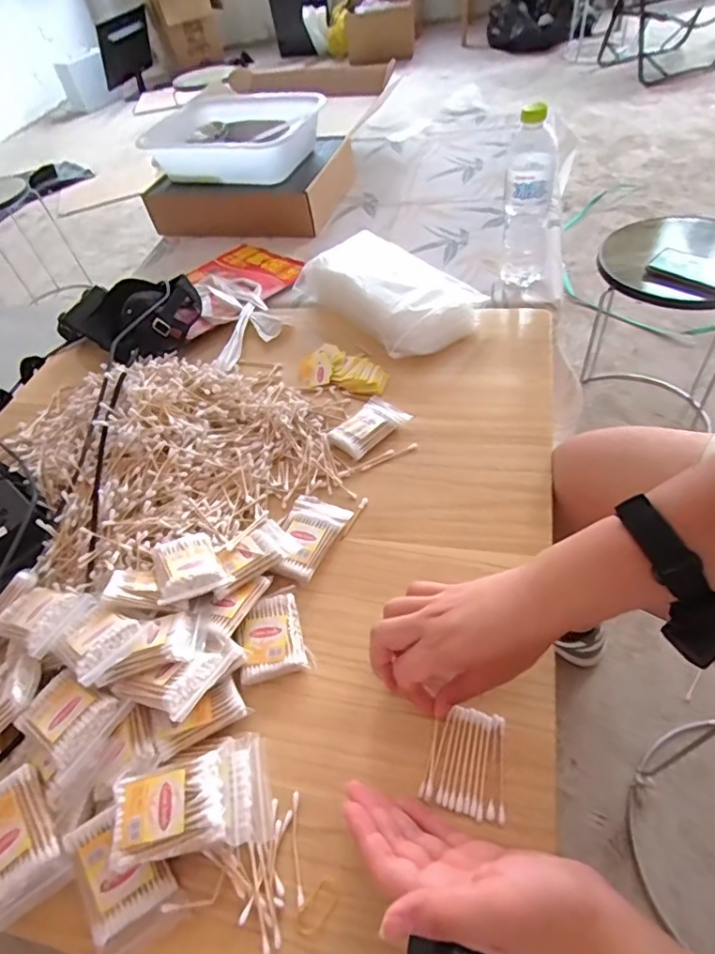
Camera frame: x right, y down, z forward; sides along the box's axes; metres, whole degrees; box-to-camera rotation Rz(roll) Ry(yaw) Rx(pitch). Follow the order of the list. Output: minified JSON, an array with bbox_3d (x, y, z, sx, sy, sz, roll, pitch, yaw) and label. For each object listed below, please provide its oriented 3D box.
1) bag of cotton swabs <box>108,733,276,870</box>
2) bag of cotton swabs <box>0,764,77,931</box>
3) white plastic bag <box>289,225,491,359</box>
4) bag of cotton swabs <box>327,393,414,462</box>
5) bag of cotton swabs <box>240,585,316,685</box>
[{"bbox_3d":[-0.121,0.234,0.384,0.103,0.032,0.071,-19,50,-5],"label":"bag of cotton swabs"},{"bbox_3d":[-0.252,0.267,0.387,0.062,0.010,0.088,-32,66,-13],"label":"bag of cotton swabs"},{"bbox_3d":[0.049,-0.277,0.795,0.165,0.093,0.263,-34,52,-19],"label":"white plastic bag"},{"bbox_3d":[0.014,-0.063,0.648,0.060,0.018,0.092,34,63,32],"label":"bag of cotton swabs"},{"bbox_3d":[-0.080,0.145,0.489,0.060,0.019,0.077,-17,50,-4],"label":"bag of cotton swabs"}]

